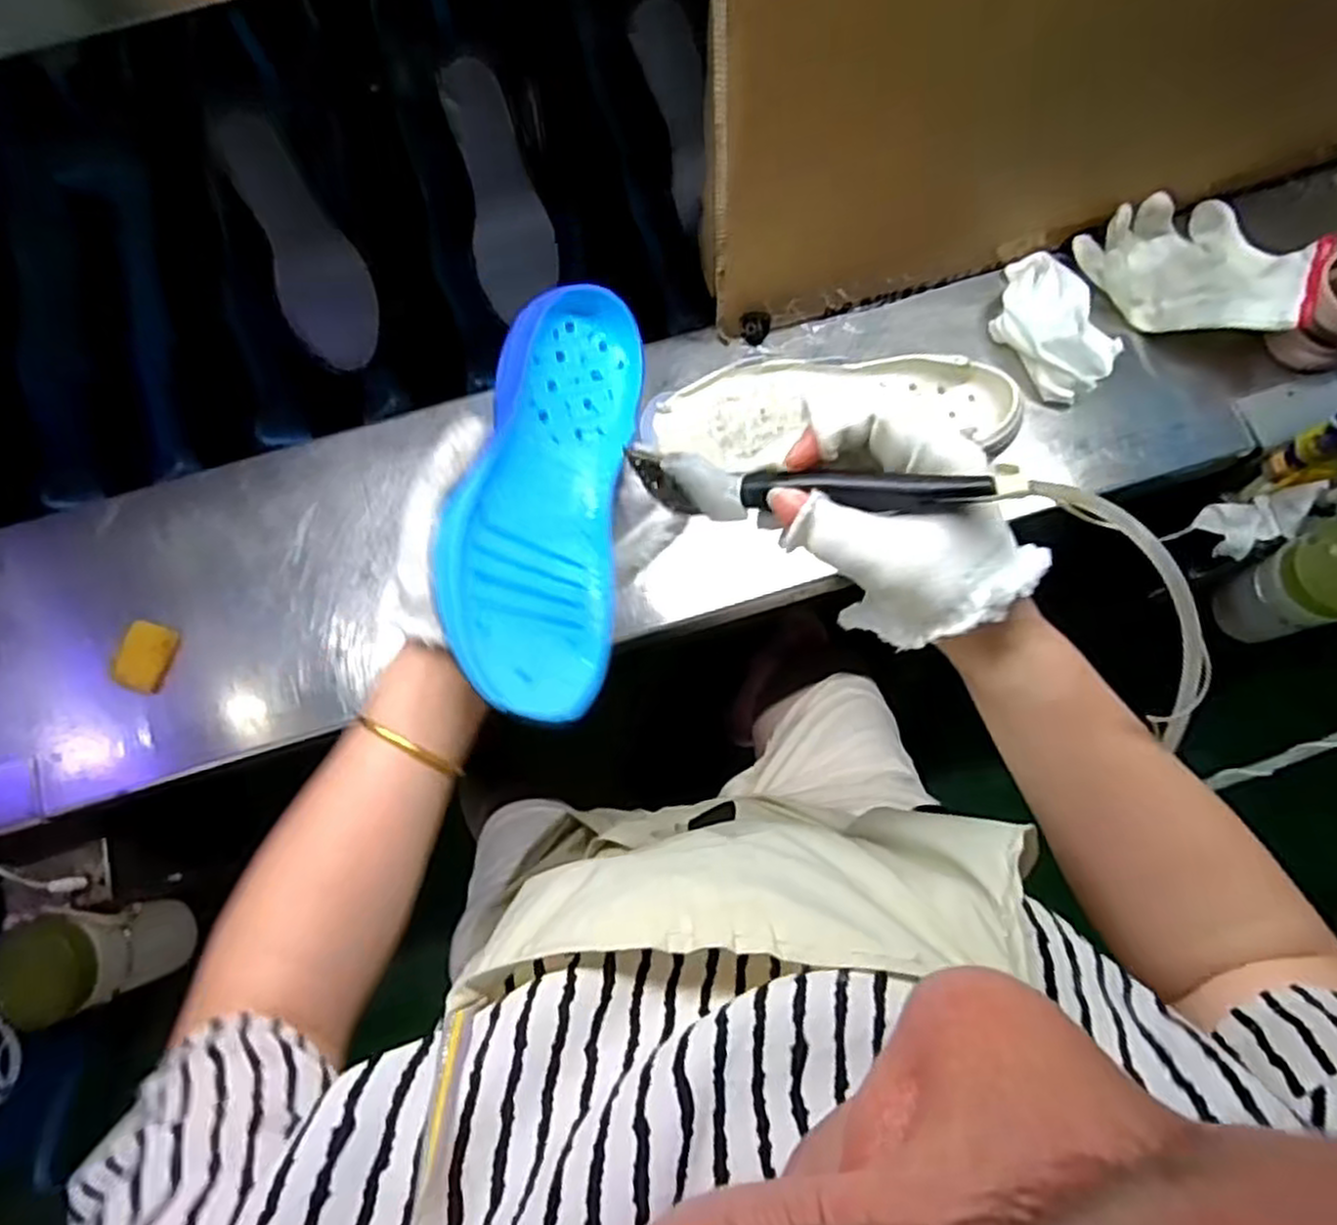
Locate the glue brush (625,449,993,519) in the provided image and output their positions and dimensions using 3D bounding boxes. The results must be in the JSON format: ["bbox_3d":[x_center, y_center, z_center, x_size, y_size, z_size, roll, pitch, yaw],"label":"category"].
[{"bbox_3d":[0.053,-0.053,0.321,0.146,0.029,0.018,5,73,24],"label":"glue brush"}]

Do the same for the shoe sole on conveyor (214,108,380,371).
[{"bbox_3d":[-0.316,-0.326,0.668,0.074,0.007,0.225,-22,94,-17],"label":"shoe sole on conveyor"}]

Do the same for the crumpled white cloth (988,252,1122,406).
[{"bbox_3d":[0.305,-0.232,0.612,0.079,0.037,0.119,-31,77,-8],"label":"crumpled white cloth"}]

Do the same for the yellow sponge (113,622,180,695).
[{"bbox_3d":[-0.396,0.033,0.580,0.033,0.016,0.051,13,75,3],"label":"yellow sponge"}]

